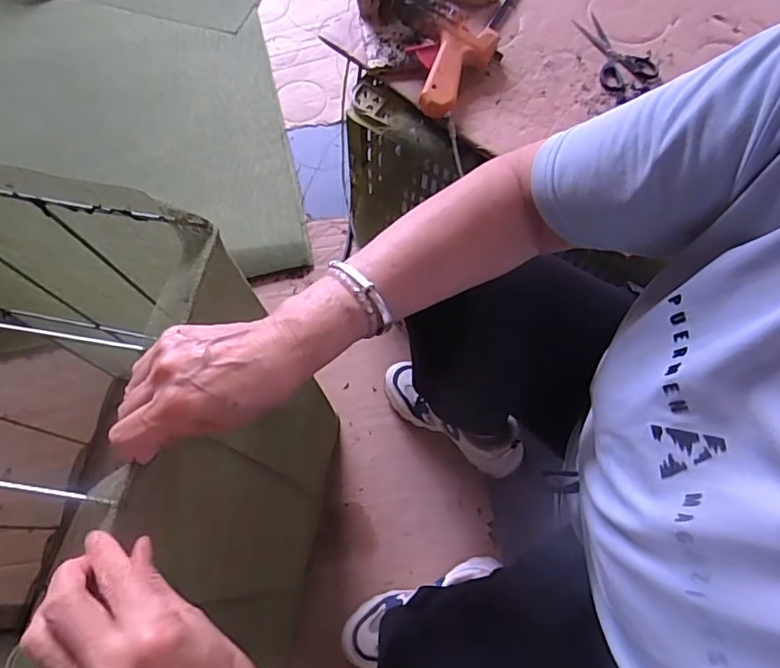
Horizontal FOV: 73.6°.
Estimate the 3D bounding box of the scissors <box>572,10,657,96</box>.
[{"bbox_3d":[0.323,-0.410,0.750,0.080,0.008,0.152,-12,68,-5],"label":"scissors"}]

